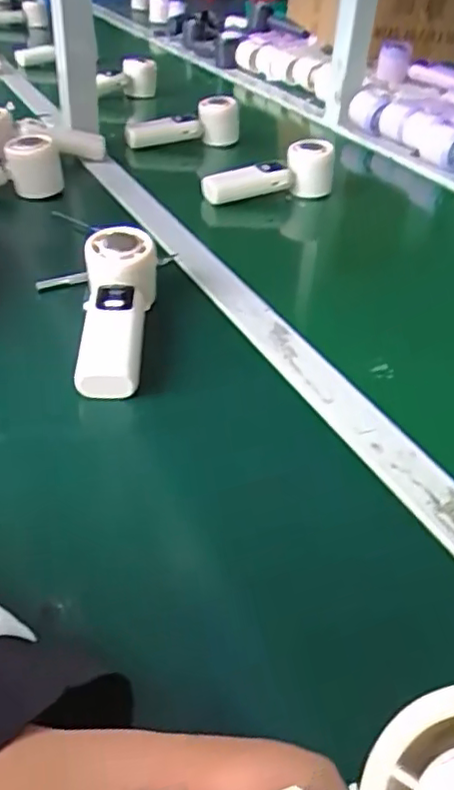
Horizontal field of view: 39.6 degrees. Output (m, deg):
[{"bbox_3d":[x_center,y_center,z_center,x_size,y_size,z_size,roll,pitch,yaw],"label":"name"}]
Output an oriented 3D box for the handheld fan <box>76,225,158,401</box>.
[{"bbox_3d":[-0.087,-0.065,0.488,0.057,0.043,0.169,3,53,-6],"label":"handheld fan"}]

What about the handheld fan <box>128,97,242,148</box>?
[{"bbox_3d":[-0.063,-0.390,0.913,0.164,0.073,0.055,-4,38,-15],"label":"handheld fan"}]

